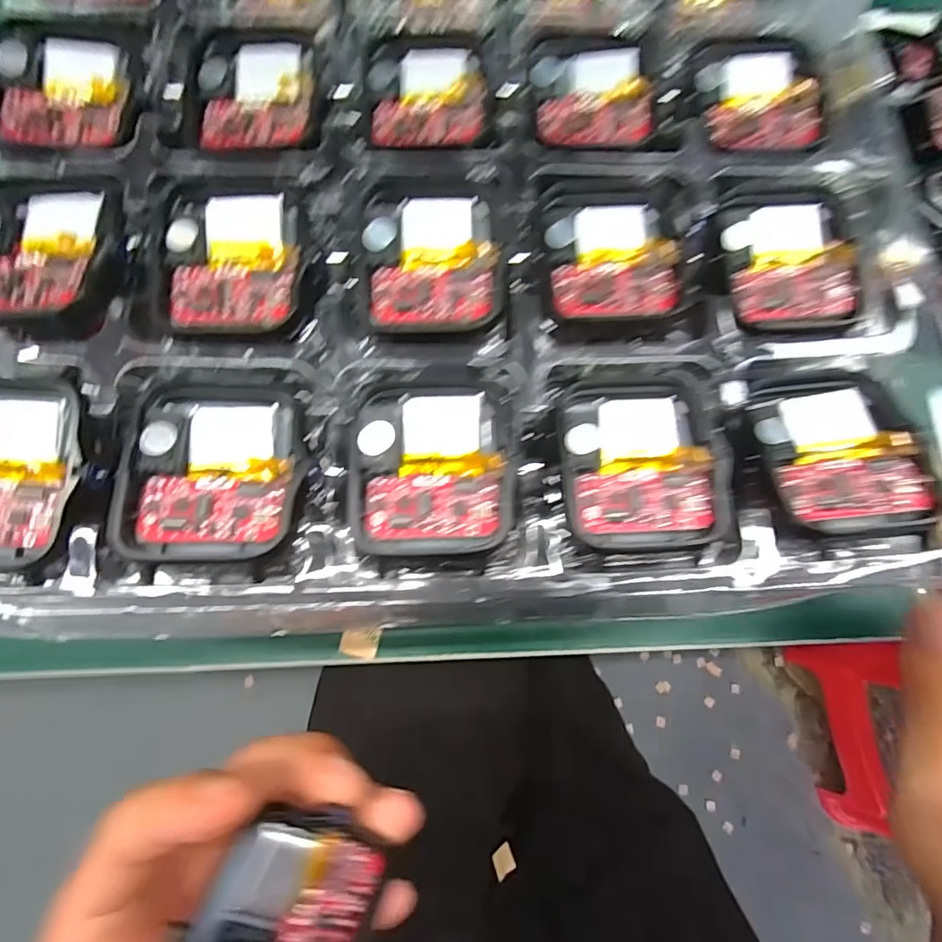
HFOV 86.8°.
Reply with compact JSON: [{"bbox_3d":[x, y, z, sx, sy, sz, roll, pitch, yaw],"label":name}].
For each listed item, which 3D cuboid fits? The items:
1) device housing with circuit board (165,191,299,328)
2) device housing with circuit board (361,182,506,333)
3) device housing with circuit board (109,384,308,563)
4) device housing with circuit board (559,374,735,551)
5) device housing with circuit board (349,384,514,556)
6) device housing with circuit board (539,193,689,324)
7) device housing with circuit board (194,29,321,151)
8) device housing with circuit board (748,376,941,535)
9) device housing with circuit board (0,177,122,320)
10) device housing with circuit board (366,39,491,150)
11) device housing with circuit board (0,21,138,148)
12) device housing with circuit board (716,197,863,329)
[{"bbox_3d":[-0.061,-0.055,0.128,0.032,0.005,0.036,-4,77,-2],"label":"device housing with circuit board"},{"bbox_3d":[-0.010,-0.056,0.130,0.035,0.006,0.040,-3,77,-2],"label":"device housing with circuit board"},{"bbox_3d":[-0.058,-0.001,0.113,0.036,0.010,0.041,4,77,0],"label":"device housing with circuit board"},{"bbox_3d":[0.042,-0.003,0.121,0.038,0.007,0.043,-2,77,-2],"label":"device housing with circuit board"},{"bbox_3d":[-0.009,-0.001,0.118,0.037,0.006,0.040,1,77,-1],"label":"device housing with circuit board"},{"bbox_3d":[0.038,-0.058,0.131,0.036,0.004,0.037,-1,77,-1],"label":"device housing with circuit board"},{"bbox_3d":[-0.061,-0.110,0.142,0.034,0.004,0.039,-4,77,-2],"label":"device housing with circuit board"},{"bbox_3d":[0.088,-0.005,0.121,0.034,0.006,0.040,-5,62,5],"label":"device housing with circuit board"},{"bbox_3d":[-0.108,-0.056,0.123,0.036,0.005,0.041,1,77,-1],"label":"device housing with circuit board"},{"bbox_3d":[-0.013,-0.110,0.144,0.035,0.004,0.040,-4,77,-2],"label":"device housing with circuit board"},{"bbox_3d":[-0.113,-0.107,0.137,0.037,0.006,0.039,-7,77,-3],"label":"device housing with circuit board"},{"bbox_3d":[0.086,-0.057,0.136,0.035,0.004,0.037,1,77,-1],"label":"device housing with circuit board"}]

